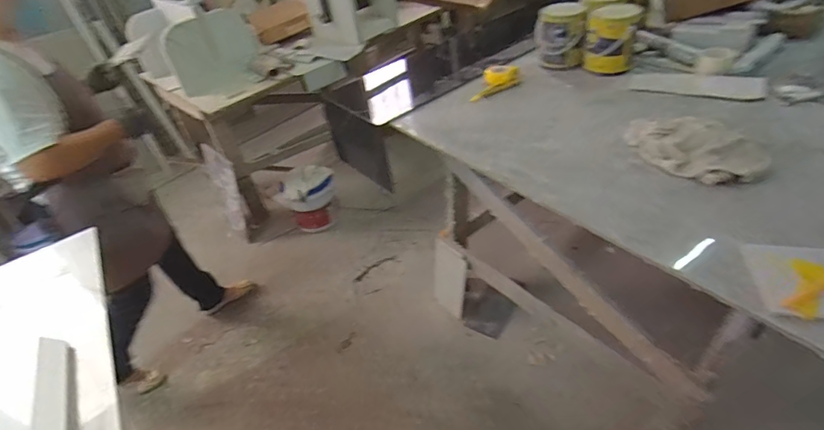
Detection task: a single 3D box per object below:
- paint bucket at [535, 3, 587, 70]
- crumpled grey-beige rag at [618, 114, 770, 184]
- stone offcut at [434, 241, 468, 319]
[{"bbox_3d":[0.470,-0.569,1.402,0.145,0.183,0.145,5,42,14],"label":"paint bucket"},{"bbox_3d":[0.621,-0.159,0.992,0.187,0.060,0.298,-34,47,-27],"label":"crumpled grey-beige rag"},{"bbox_3d":[0.150,0.255,1.775,0.023,0.329,0.162,-26,42,-34],"label":"stone offcut"}]

